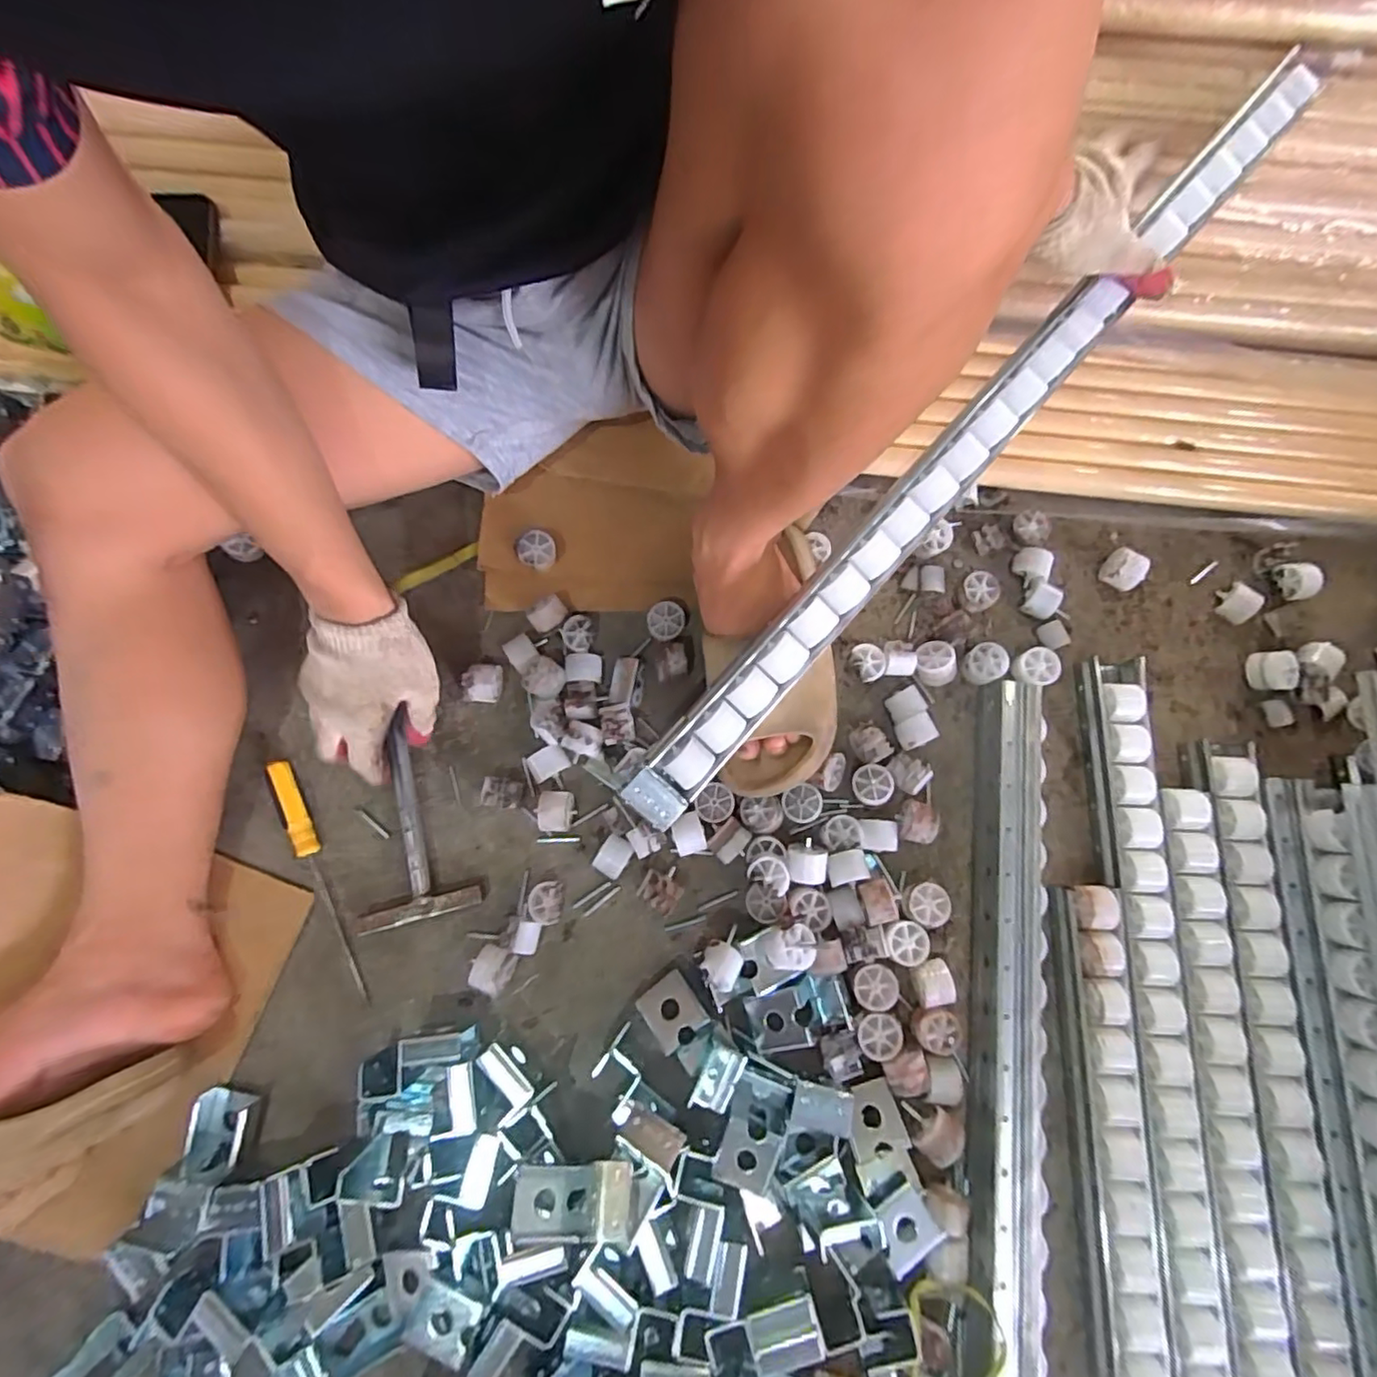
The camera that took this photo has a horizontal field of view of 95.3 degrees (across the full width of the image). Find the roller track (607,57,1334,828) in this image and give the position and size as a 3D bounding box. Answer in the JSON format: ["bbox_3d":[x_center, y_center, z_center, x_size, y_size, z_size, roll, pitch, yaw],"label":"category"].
[{"bbox_3d":[0.218,-0.192,0.493,0.047,0.032,0.757,42,87,8],"label":"roller track"}]

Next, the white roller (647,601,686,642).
[{"bbox_3d":[-0.021,-0.062,0.594,0.034,0.024,0.036,0,78,0],"label":"white roller"}]

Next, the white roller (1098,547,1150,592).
[{"bbox_3d":[0.414,-0.113,0.595,0.030,0.038,0.032,0,78,0],"label":"white roller"}]

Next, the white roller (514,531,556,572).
[{"bbox_3d":[-0.143,-0.129,0.596,0.034,0.025,0.034,0,79,1],"label":"white roller"}]

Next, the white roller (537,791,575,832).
[{"bbox_3d":[-0.117,0.109,0.559,0.026,0.040,0.035,4,78,1],"label":"white roller"}]

